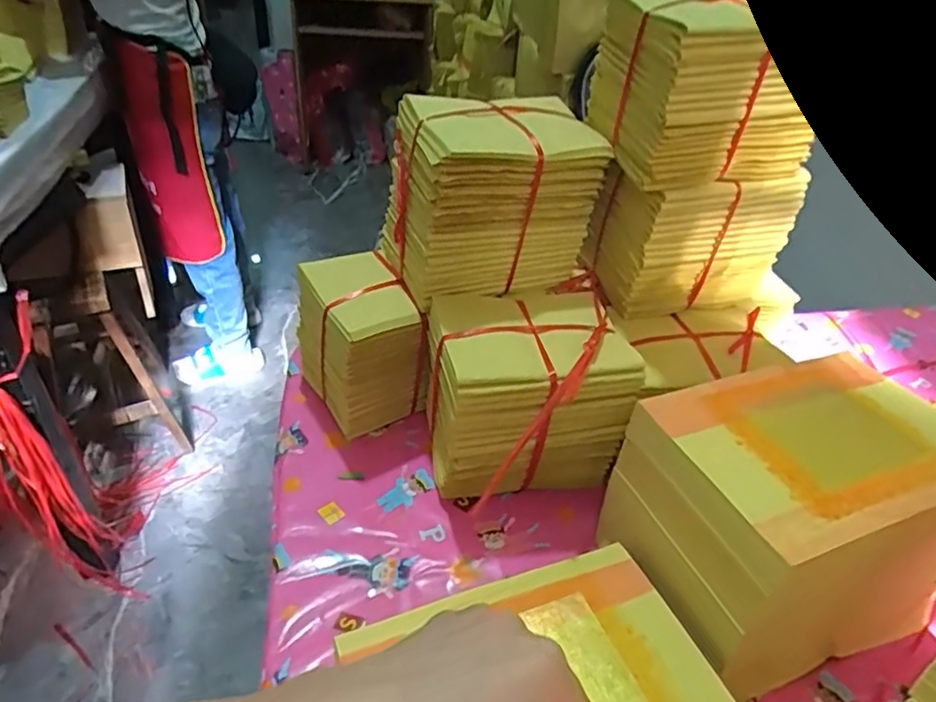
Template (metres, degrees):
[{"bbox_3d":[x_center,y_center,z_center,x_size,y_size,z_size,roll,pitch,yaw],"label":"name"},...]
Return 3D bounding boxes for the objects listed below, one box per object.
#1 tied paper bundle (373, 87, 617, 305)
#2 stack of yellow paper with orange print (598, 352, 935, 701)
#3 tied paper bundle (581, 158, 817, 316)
[{"bbox_3d":[0.020,-0.143,0.589,0.177,0.156,0.116,-11,41,-20],"label":"tied paper bundle"},{"bbox_3d":[0.254,0.128,0.493,0.230,0.154,0.164,-10,39,-19],"label":"stack of yellow paper with orange print"},{"bbox_3d":[0.216,-0.125,0.604,0.175,0.131,0.096,-12,41,-21],"label":"tied paper bundle"}]

